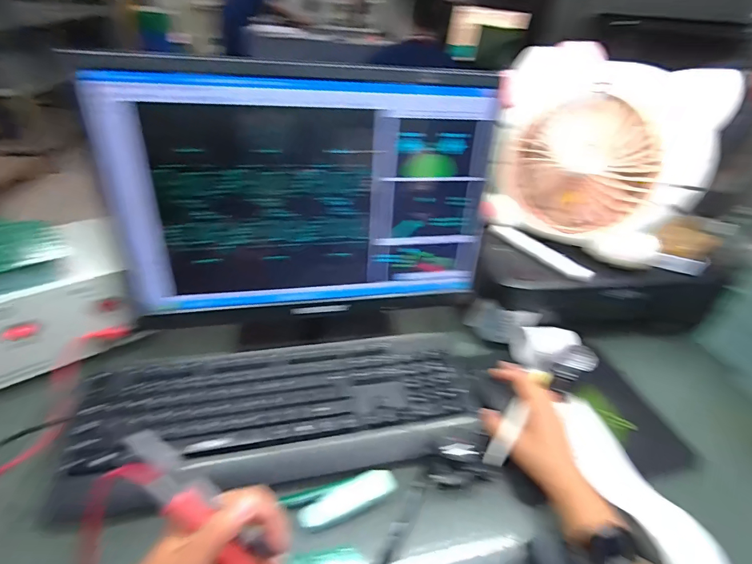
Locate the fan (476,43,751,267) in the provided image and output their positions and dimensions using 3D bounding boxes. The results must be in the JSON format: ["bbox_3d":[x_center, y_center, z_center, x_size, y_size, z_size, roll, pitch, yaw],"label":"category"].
[{"bbox_3d":[0.284,-0.165,0.541,0.273,0.233,0.068,24,39,21],"label":"fan"}]

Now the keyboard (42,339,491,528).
[{"bbox_3d":[-0.091,0.142,0.452,0.437,0.030,0.157,-4,38,-16],"label":"keyboard"}]

